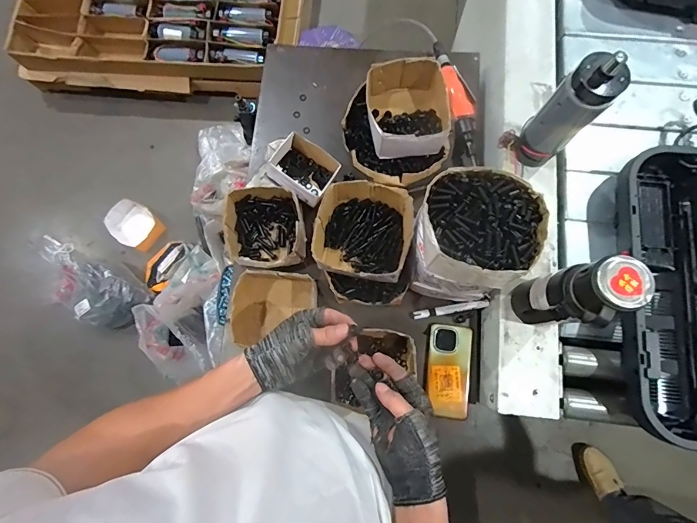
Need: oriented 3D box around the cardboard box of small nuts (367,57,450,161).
[{"bbox_3d":[0.108,-0.279,0.690,0.140,0.078,0.151,-2,78,1],"label":"cardboard box of small nuts"}]

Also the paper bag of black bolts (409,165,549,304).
[{"bbox_3d":[0.184,-0.030,0.592,0.159,0.220,0.149,14,79,4],"label":"paper bag of black bolts"}]

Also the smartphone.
[{"bbox_3d":[0.185,0.200,0.682,0.080,0.009,0.162,5,78,3],"label":"smartphone"}]

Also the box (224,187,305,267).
[{"bbox_3d":[-0.160,-0.063,0.726,0.145,0.073,0.155,-6,78,0],"label":"box"}]

